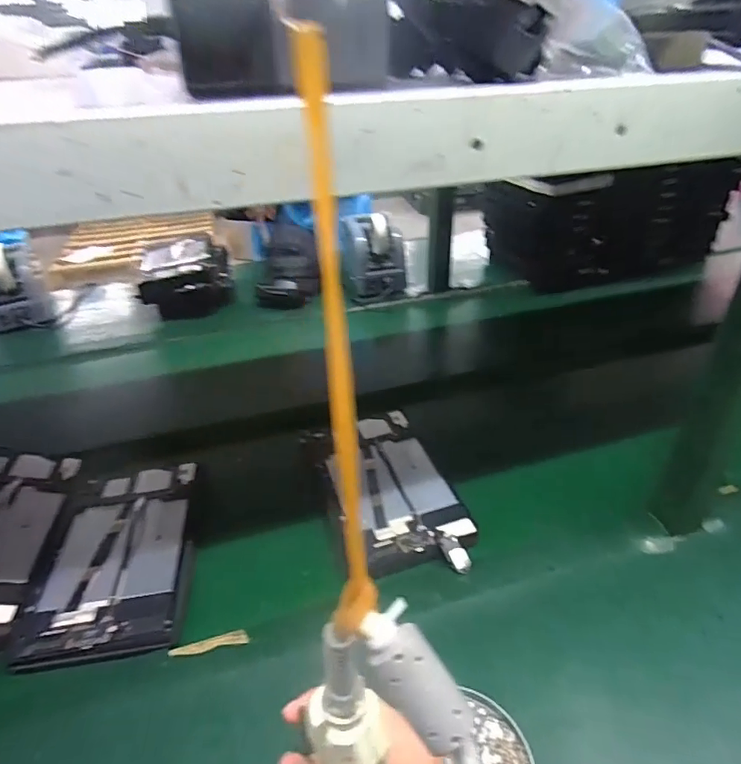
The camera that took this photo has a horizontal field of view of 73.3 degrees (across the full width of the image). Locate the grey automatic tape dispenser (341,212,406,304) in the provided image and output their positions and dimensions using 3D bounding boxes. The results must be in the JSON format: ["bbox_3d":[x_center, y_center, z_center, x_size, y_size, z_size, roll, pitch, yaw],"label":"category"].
[{"bbox_3d":[0.004,-0.279,1.112,0.144,0.157,0.156,-4,34,-2],"label":"grey automatic tape dispenser"}]

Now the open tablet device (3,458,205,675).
[{"bbox_3d":[-0.279,0.184,0.563,0.153,0.013,0.256,-8,34,-7],"label":"open tablet device"}]

